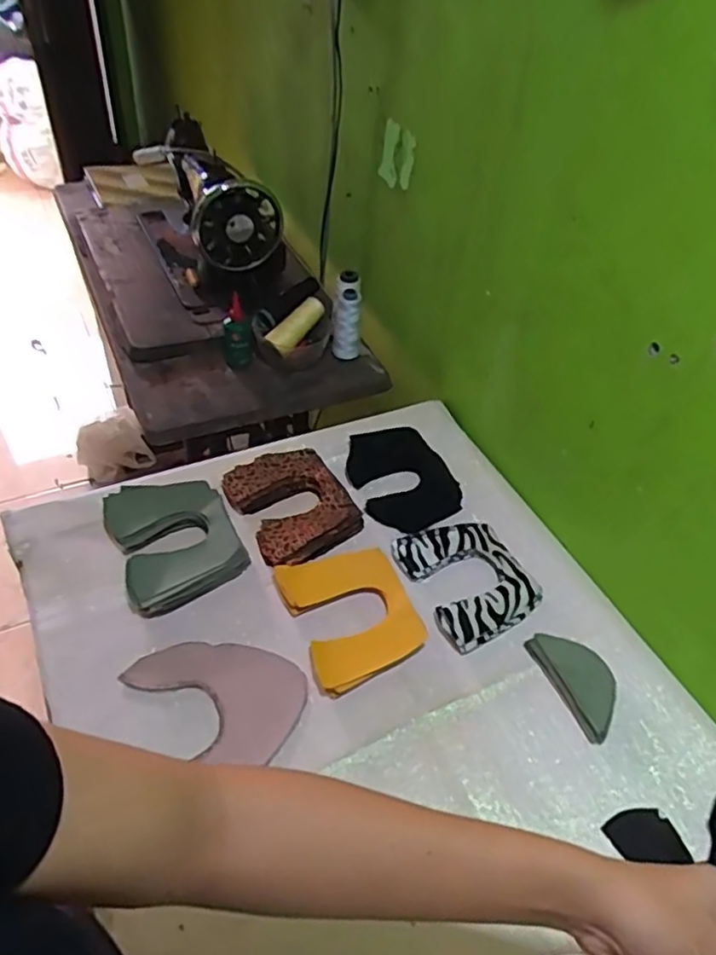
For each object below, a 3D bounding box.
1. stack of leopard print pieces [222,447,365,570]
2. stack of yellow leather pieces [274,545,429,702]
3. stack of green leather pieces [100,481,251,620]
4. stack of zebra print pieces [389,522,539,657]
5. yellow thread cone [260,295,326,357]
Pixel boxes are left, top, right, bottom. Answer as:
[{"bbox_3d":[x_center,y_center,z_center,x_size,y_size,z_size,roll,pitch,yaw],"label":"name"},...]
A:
[{"bbox_3d":[-0.079,0.032,0.802,0.129,0.032,0.156,-21,52,-25],"label":"stack of leopard print pieces"},{"bbox_3d":[-0.004,0.144,0.698,0.127,0.027,0.154,-13,49,-19],"label":"stack of yellow leather pieces"},{"bbox_3d":[-0.210,0.067,0.745,0.133,0.042,0.165,-18,51,-22],"label":"stack of green leather pieces"},{"bbox_3d":[0.130,0.116,0.752,0.131,0.024,0.150,-17,50,-21],"label":"stack of zebra print pieces"},{"bbox_3d":[-0.095,-0.234,1.010,0.116,0.041,0.042,-44,60,-8],"label":"yellow thread cone"}]

